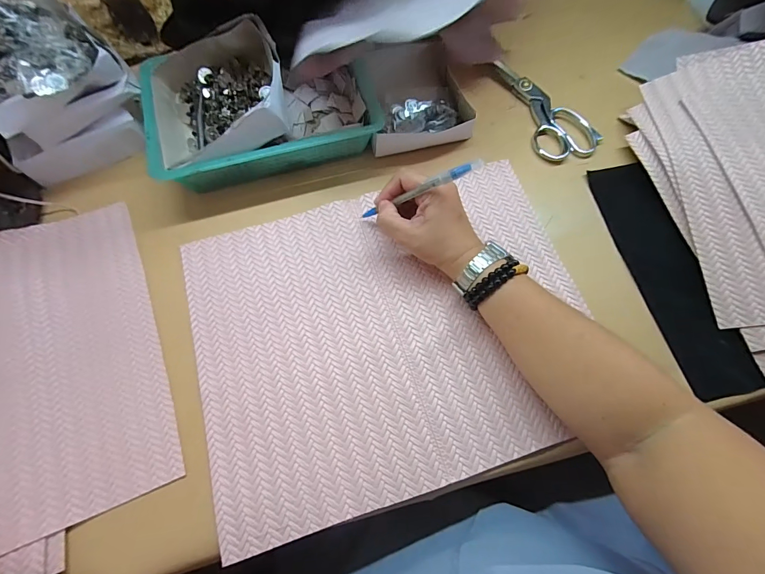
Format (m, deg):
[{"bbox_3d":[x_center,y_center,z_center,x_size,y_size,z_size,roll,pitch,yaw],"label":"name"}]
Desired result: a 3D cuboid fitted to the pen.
[{"bbox_3d":[0.030,-0.091,0.355,0.010,0.155,0.009,27,66,-34],"label":"pen"}]

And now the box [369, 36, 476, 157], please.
[{"bbox_3d":[0.038,-0.238,0.454,0.116,0.034,0.131,-12,71,-4],"label":"box"}]

